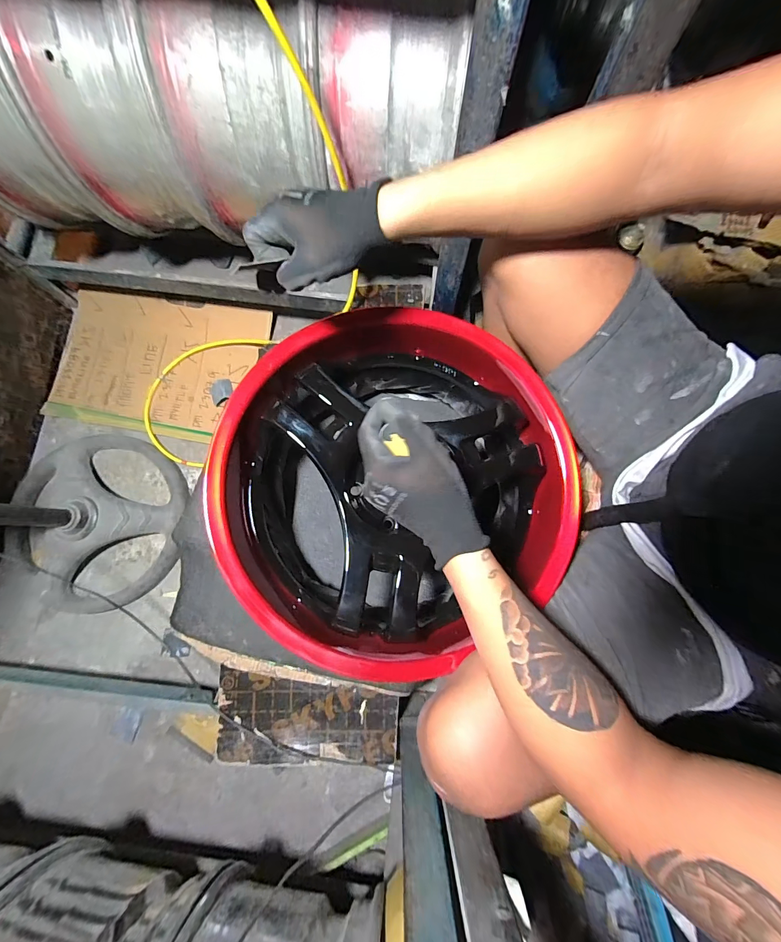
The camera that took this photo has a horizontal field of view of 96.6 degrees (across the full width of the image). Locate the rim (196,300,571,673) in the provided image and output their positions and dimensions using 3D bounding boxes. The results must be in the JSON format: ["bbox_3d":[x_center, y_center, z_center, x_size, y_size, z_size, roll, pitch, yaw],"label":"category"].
[{"bbox_3d":[0.006,0.023,0.511,0.448,0.188,0.440,-1,79,1],"label":"rim"}]

